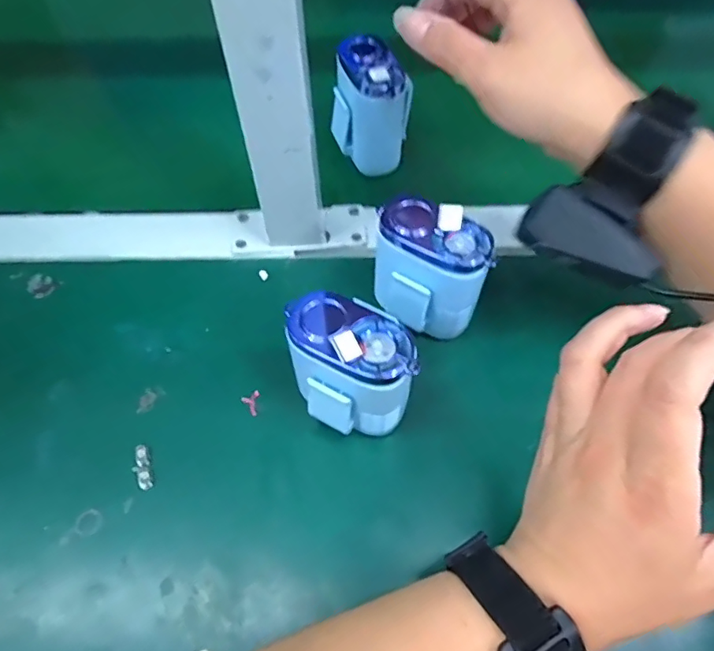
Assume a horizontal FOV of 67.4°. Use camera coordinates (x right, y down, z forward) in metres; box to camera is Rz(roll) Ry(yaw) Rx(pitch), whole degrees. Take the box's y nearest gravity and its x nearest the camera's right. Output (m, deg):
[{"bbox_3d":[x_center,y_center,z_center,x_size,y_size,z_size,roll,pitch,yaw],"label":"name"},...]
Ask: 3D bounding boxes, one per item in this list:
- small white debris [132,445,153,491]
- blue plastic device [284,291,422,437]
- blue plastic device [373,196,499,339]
[{"bbox_3d":[-0.126,0.083,0.312,0.009,0.007,0.025,-13,62,-9],"label":"small white debris"},{"bbox_3d":[-0.003,0.026,0.299,0.072,0.089,0.053,26,63,12],"label":"blue plastic device"},{"bbox_3d":[0.043,-0.030,0.326,0.066,0.090,0.038,16,61,7],"label":"blue plastic device"}]

